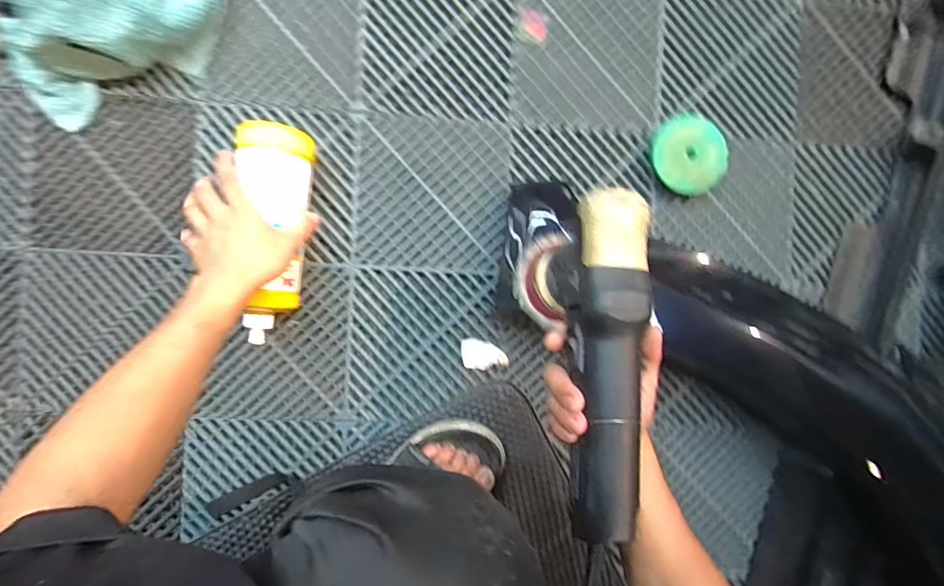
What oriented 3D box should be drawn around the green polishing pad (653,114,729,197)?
[{"bbox_3d":[0.289,-0.187,0.608,0.093,0.033,0.105,9,90,-4],"label":"green polishing pad"}]

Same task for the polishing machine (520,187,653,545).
[{"bbox_3d":[0.105,0.056,0.443,0.089,0.142,0.287,1,91,-4],"label":"polishing machine"}]

